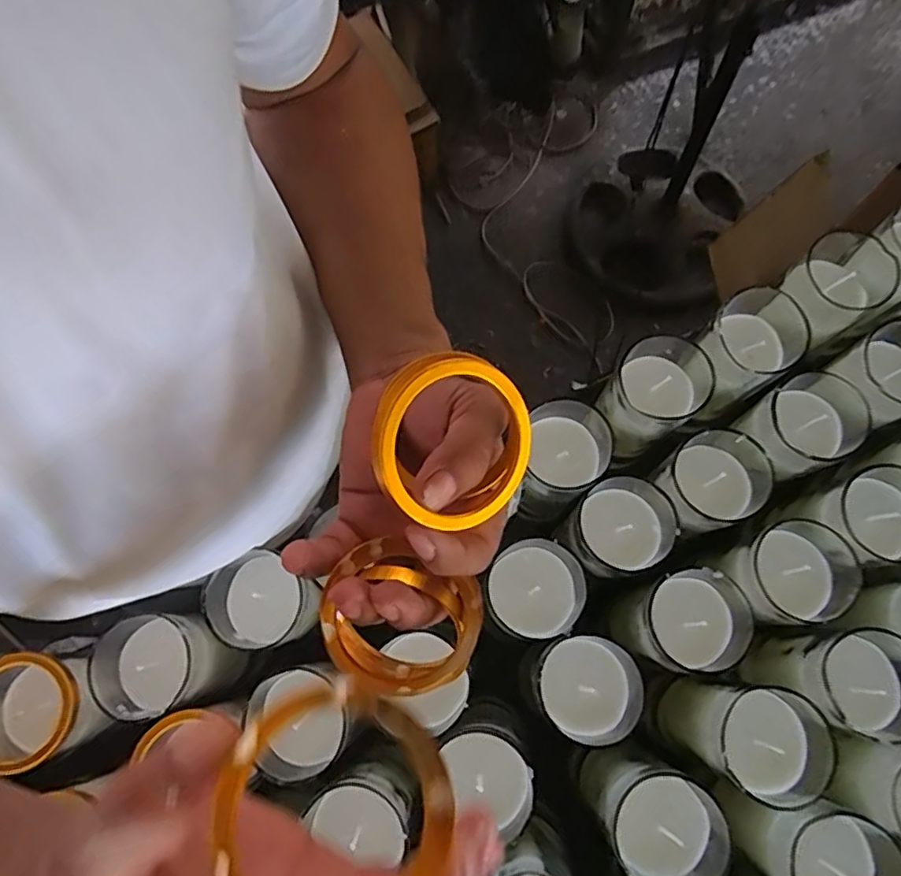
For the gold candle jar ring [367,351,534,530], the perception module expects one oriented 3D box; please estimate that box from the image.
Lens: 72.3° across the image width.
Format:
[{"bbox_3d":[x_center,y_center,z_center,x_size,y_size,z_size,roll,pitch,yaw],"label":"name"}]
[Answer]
[{"bbox_3d":[0.002,0.003,0.263,0.070,0.013,0.069,-3,98,-25],"label":"gold candle jar ring"}]

